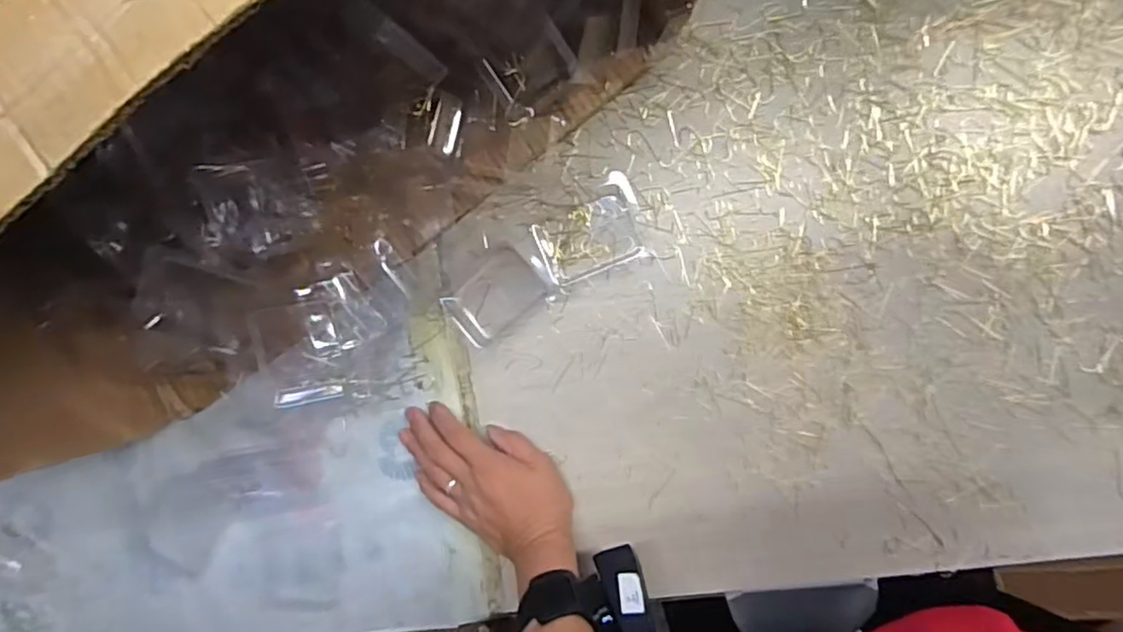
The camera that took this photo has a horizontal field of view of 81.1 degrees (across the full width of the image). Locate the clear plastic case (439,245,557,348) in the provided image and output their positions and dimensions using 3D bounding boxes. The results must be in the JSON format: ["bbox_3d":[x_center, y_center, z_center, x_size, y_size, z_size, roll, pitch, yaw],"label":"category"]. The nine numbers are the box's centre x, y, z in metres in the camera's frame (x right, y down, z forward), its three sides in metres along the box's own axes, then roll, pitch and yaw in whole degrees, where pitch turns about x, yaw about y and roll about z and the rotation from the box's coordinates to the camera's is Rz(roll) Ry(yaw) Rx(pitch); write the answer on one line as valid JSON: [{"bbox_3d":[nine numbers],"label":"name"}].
[{"bbox_3d":[-0.052,-0.018,0.540,0.088,0.015,0.052,-37,87,6],"label":"clear plastic case"}]

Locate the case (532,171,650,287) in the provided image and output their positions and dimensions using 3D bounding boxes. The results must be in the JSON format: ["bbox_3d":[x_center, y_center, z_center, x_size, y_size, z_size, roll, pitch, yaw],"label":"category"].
[{"bbox_3d":[0.024,-0.066,0.529,0.084,0.020,0.065,-21,88,7],"label":"case"}]

